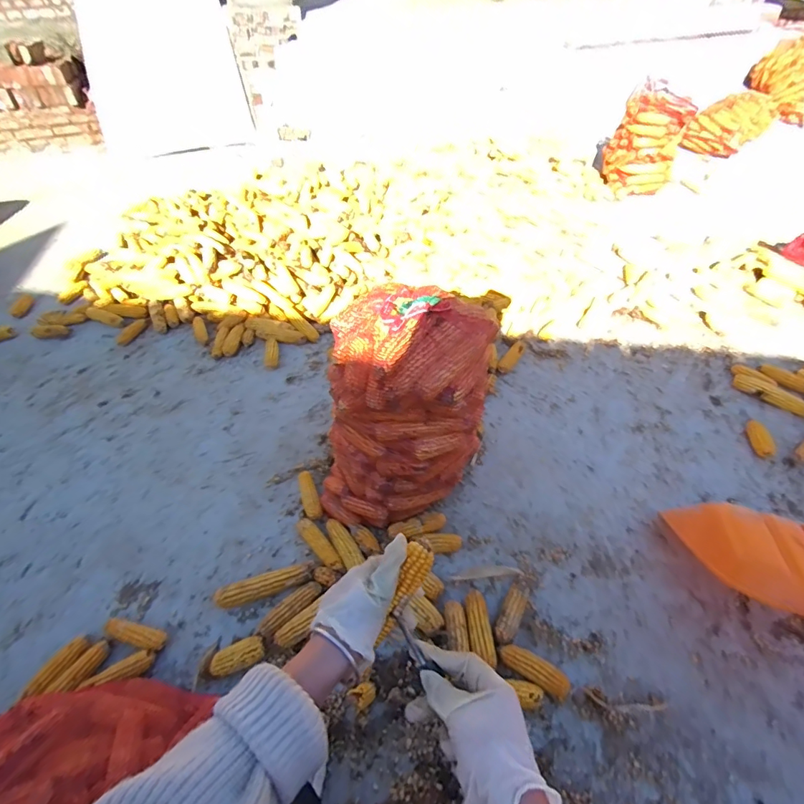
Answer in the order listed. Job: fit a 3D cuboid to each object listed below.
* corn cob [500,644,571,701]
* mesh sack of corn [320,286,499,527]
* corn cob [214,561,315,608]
[{"bbox_3d":[0.246,0.499,0.857,0.130,0.042,0.052,25,51,25],"label":"corn cob"},{"bbox_3d":[-0.006,0.027,0.977,0.335,0.472,0.268,10,46,12],"label":"mesh sack of corn"},{"bbox_3d":[-0.288,0.388,0.973,0.202,0.041,0.048,-13,46,-11],"label":"corn cob"}]

